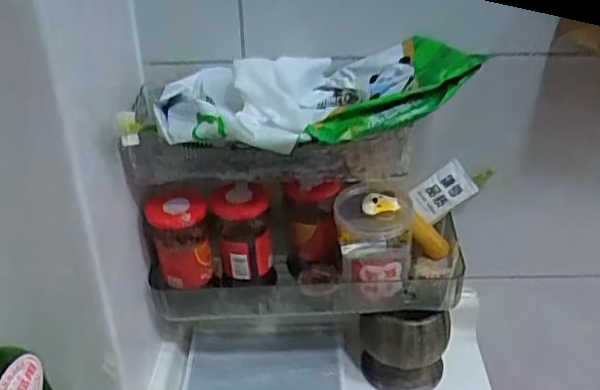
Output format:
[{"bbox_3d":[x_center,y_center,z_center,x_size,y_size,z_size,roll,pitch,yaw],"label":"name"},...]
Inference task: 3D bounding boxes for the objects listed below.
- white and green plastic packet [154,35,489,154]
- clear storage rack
[{"bbox_3d":[0.011,-0.103,0.608,0.291,0.057,0.132,-4,31,-4],"label":"white and green plastic packet"},{"bbox_3d":[0.009,0.022,0.689,0.354,0.227,0.136,-2,30,-1],"label":"clear storage rack"}]

